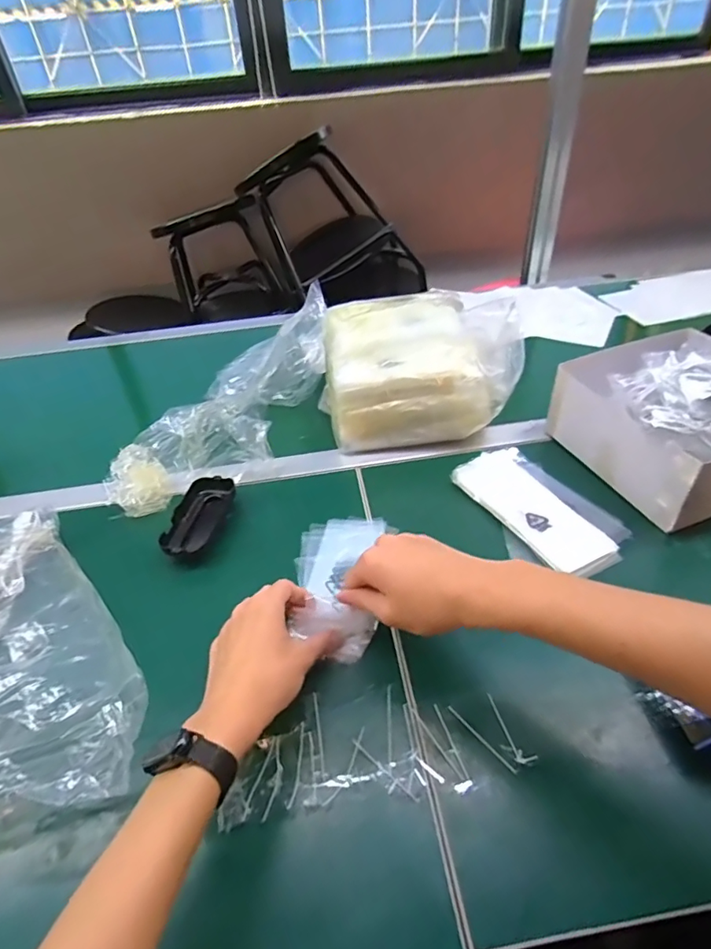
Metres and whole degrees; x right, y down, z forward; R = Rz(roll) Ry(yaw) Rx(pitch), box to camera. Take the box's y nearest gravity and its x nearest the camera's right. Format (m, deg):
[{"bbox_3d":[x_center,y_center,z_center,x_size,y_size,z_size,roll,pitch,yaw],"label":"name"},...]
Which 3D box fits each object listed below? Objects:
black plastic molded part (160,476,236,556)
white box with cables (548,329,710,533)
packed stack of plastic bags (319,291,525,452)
[{"bbox_3d":[-0.173,0.047,0.559,0.052,0.024,0.110,1,41,7],"label":"black plastic molded part"},{"bbox_3d":[0.365,-0.064,0.569,0.209,0.121,0.213,-18,42,-14],"label":"white box with cables"},{"bbox_3d":[0.083,-0.150,0.693,0.241,0.131,0.227,-1,41,4],"label":"packed stack of plastic bags"}]

